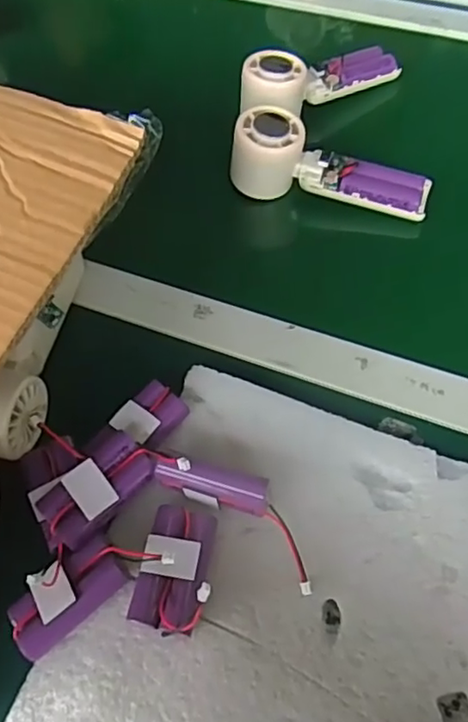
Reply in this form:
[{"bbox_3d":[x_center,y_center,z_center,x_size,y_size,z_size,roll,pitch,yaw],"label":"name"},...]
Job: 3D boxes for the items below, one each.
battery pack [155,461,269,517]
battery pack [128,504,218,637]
[{"bbox_3d":[-0.012,0.075,0.358,0.065,0.035,0.016,12,60,9],"label":"battery pack"},{"bbox_3d":[-0.032,0.116,0.342,0.038,0.020,0.067,8,60,8],"label":"battery pack"}]

